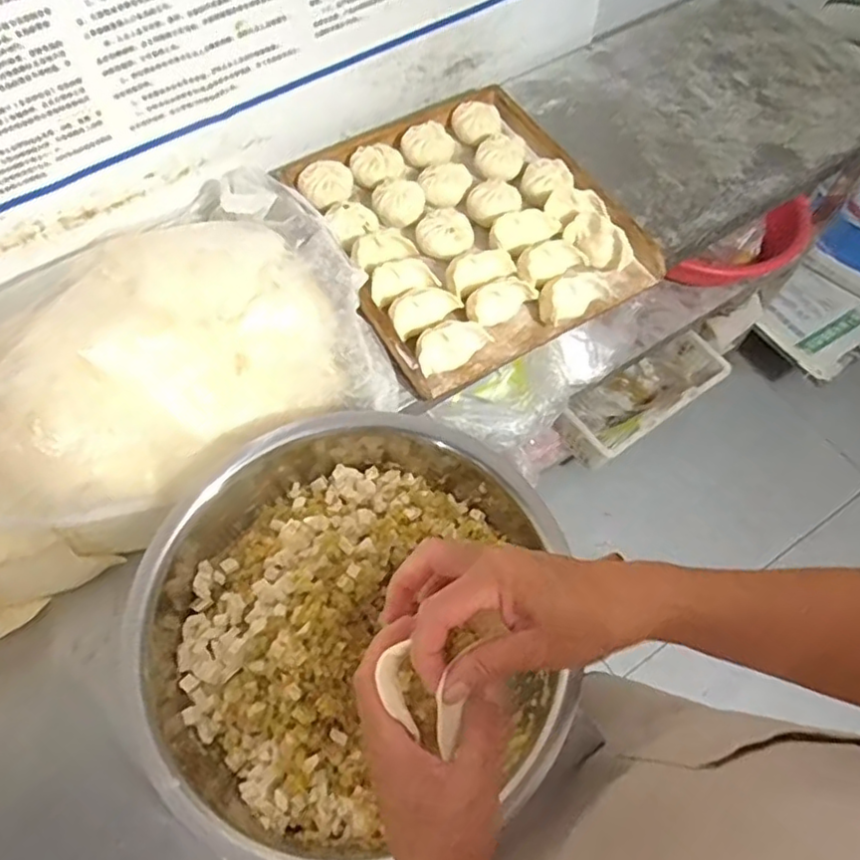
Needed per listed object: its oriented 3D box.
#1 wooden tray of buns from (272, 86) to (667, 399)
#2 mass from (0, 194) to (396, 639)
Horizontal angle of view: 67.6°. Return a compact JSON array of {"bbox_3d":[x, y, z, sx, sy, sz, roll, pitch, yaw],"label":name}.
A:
[{"bbox_3d":[0.039,-0.276,0.830,0.354,0.060,0.397,-29,67,-13],"label":"wooden tray of buns"},{"bbox_3d":[-0.481,0.011,0.638,0.869,0.172,0.342,-34,68,-15],"label":"mass"}]

